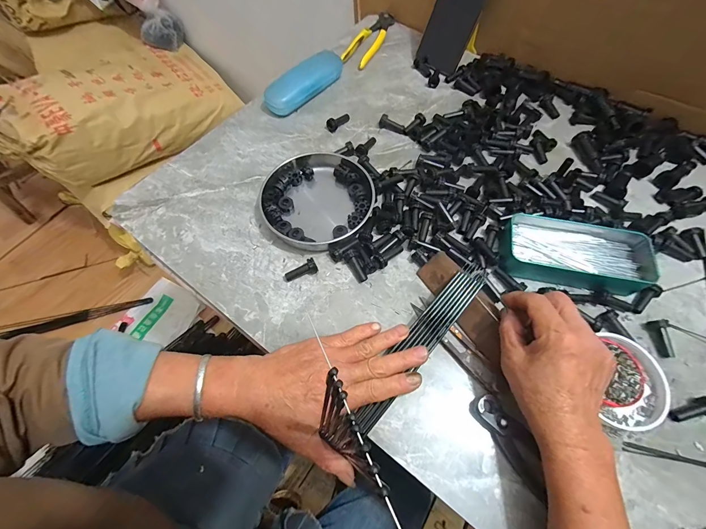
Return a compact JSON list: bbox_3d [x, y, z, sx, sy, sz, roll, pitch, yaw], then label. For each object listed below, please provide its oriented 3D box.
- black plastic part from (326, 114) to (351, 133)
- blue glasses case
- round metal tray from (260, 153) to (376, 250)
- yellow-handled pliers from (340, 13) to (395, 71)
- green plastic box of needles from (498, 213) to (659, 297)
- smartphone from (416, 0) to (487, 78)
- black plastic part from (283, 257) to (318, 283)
[{"bbox_3d":[-0.022,-0.216,0.486,0.042,0.016,0.014,-41,70,-18],"label":"black plastic part"},{"bbox_3d":[-0.075,-0.287,0.504,0.032,0.045,0.147,38,70,18],"label":"blue glasses case"},{"bbox_3d":[-0.049,-0.089,0.412,0.137,0.026,0.152,-33,67,-15],"label":"round metal tray"},{"bbox_3d":[0.030,-0.406,0.580,0.044,0.016,0.157,22,66,11],"label":"yellow-handled pliers"},{"bbox_3d":[0.250,-0.015,0.372,0.160,0.034,0.074,10,64,6],"label":"green plastic box of needles"},{"bbox_3d":[0.162,-0.398,0.504,0.073,0.163,0.010,31,40,11],"label":"smartphone"},{"bbox_3d":[-0.061,0.009,0.375,0.039,0.015,0.014,-27,66,-12],"label":"black plastic part"}]

